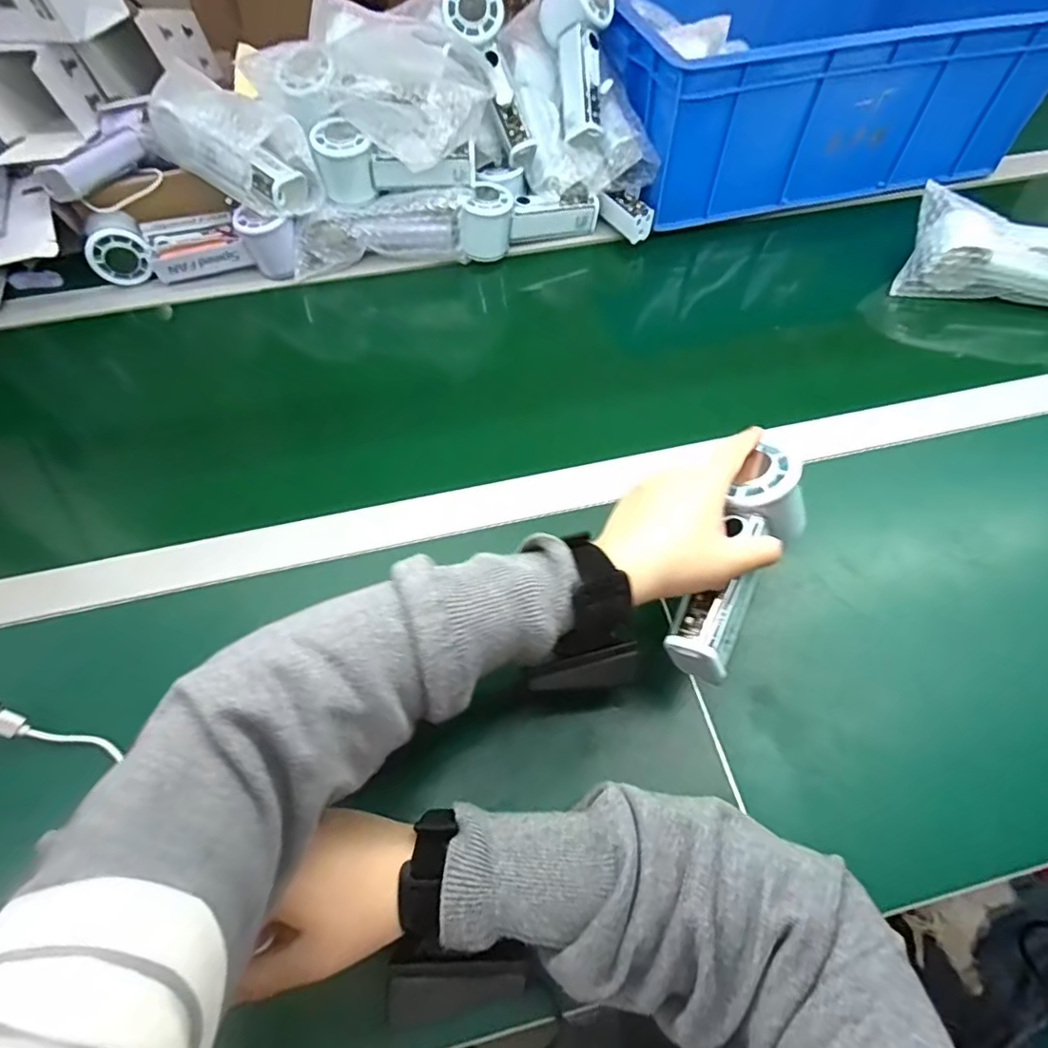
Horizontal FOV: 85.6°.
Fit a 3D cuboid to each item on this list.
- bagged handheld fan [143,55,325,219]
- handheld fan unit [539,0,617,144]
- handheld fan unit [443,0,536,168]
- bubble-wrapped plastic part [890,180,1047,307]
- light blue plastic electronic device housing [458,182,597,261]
[{"bbox_3d":[-0.291,-0.374,0.554,0.190,0.073,0.069,33,65,17],"label":"bagged handheld fan"},{"bbox_3d":[0.057,-0.477,0.576,0.072,0.048,0.153,-3,102,-3],"label":"handheld fan unit"},{"bbox_3d":[-0.031,-0.443,0.555,0.059,0.156,0.045,-30,23,-16],"label":"handheld fan unit"},{"bbox_3d":[0.501,-0.270,0.570,0.210,0.067,0.086,15,61,8],"label":"bubble-wrapped plastic part"},{"bbox_3d":[0.003,-0.335,0.607,0.153,0.058,0.045,-15,61,-9],"label":"light blue plastic electronic device housing"}]

